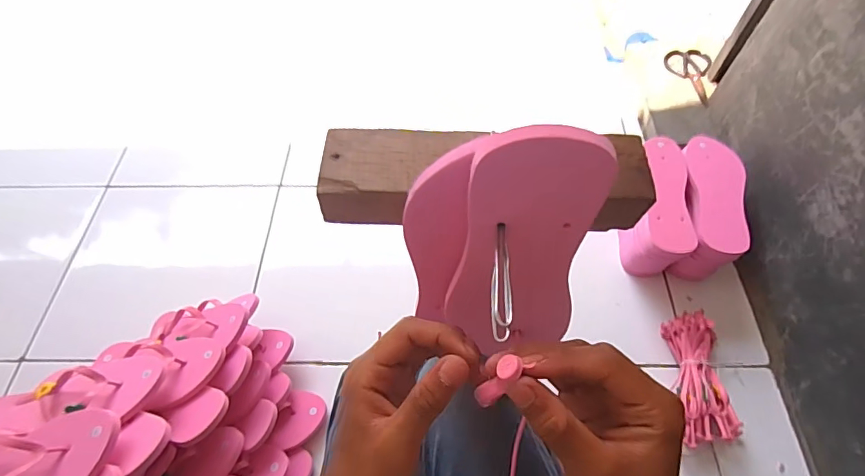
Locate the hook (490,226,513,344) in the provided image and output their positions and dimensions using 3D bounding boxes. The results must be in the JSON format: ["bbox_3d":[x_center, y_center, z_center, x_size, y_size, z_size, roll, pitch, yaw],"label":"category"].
[{"bbox_3d":[0.038,0.023,0.249,0.011,0.007,0.070,2,59,4],"label":"hook"}]

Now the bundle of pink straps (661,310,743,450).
[{"bbox_3d":[0.435,0.227,0.747,0.087,0.059,0.208,-1,59,2],"label":"bundle of pink straps"}]

